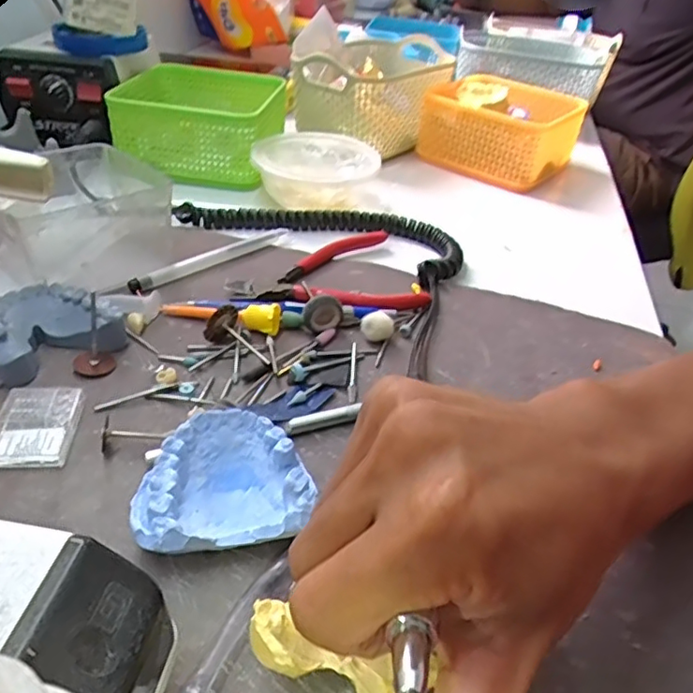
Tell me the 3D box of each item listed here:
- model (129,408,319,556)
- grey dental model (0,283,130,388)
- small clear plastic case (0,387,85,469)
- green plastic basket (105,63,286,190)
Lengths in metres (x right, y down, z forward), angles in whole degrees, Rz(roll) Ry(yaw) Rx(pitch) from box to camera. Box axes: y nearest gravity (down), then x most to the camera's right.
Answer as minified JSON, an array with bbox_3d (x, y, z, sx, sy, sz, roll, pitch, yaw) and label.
[{"bbox_3d":[-0.050,0.058,0.245,0.067,0.030,0.057,-4,37,-12],"label":"model"},{"bbox_3d":[-0.158,-0.012,0.321,0.067,0.022,0.053,-18,42,-29],"label":"grey dental model"},{"bbox_3d":[-0.145,0.037,0.277,0.036,0.006,0.045,-1,36,-8],"label":"small clear plastic case"},{"bbox_3d":[-0.128,-0.208,0.552,0.130,0.062,0.133,9,37,4],"label":"green plastic basket"}]

